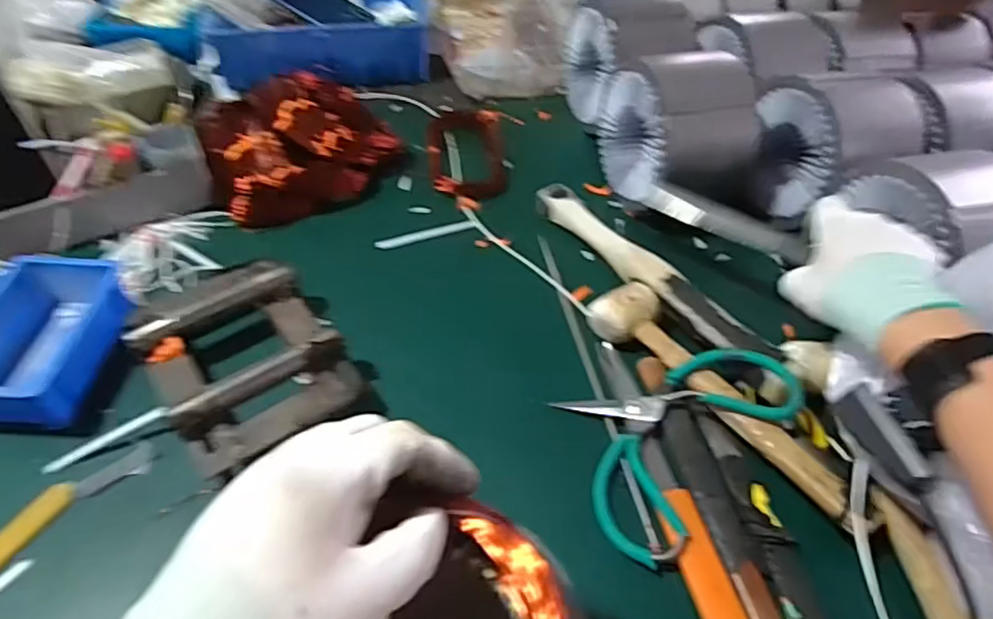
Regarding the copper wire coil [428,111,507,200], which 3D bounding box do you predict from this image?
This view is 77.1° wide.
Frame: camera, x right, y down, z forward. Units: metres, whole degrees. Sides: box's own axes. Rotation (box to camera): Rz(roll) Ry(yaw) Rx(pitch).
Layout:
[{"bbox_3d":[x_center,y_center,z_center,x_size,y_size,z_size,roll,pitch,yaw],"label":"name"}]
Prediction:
[{"bbox_3d":[-0.035,-0.192,0.742,0.091,0.035,0.143,-2,48,-4],"label":"copper wire coil"}]

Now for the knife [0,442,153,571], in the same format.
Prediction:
[{"bbox_3d":[-0.340,0.165,0.425,0.045,0.008,0.210,30,53,23],"label":"knife"}]

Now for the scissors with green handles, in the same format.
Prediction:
[{"bbox_3d":[0.122,0.076,0.475,0.186,0.040,0.156,-34,57,-29],"label":"scissors with green handles"}]

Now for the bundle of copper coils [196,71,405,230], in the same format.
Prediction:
[{"bbox_3d":[-0.227,-0.200,0.724,0.213,0.061,0.182,-19,51,-18],"label":"bundle of copper coils"}]

